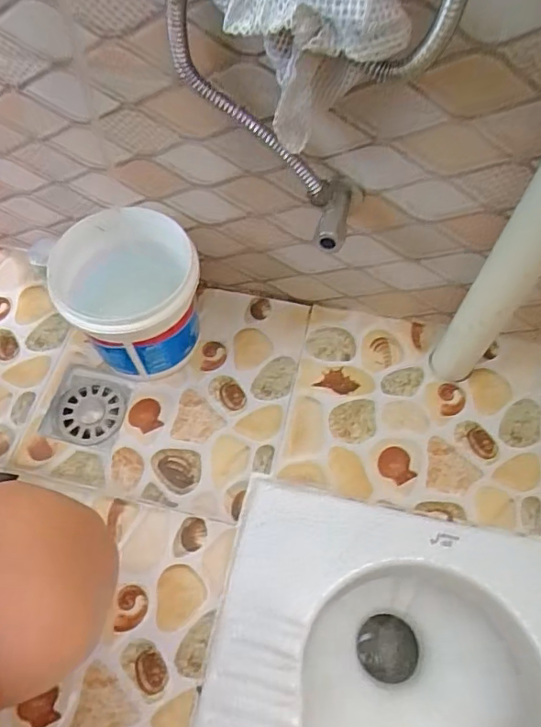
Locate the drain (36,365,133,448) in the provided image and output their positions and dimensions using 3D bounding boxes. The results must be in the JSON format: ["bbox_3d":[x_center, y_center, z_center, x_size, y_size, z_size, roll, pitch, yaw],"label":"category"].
[{"bbox_3d":[-0.224,0.054,0.654,0.094,0.020,0.096,9,62,5],"label":"drain"}]

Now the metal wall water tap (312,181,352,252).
[{"bbox_3d":[0.057,-0.145,0.512,0.036,0.032,0.068,10,64,6],"label":"metal wall water tap"}]

